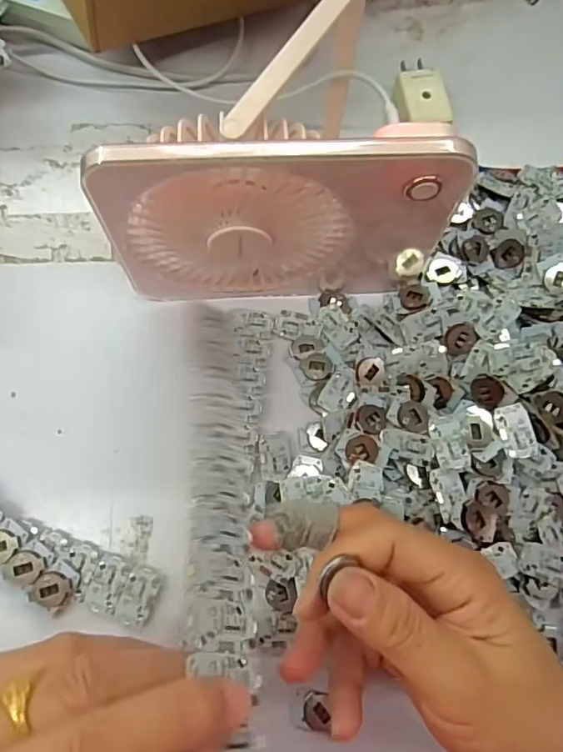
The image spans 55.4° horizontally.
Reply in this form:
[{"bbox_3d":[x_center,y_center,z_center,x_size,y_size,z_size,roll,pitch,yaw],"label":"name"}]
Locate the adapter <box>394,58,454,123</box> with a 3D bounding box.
[{"bbox_3d":[0.099,-0.204,0.392,0.039,0.025,0.060,-4,75,-3],"label":"adapter"}]

